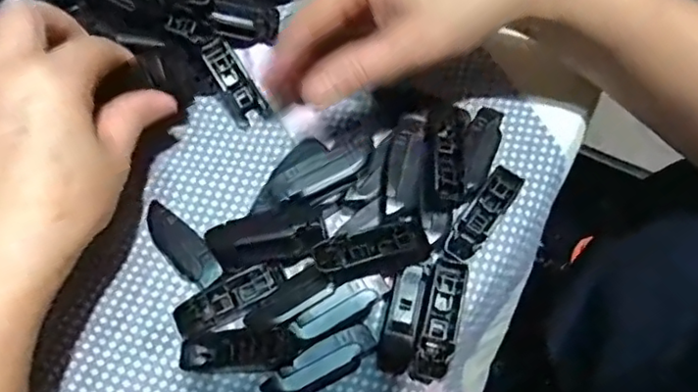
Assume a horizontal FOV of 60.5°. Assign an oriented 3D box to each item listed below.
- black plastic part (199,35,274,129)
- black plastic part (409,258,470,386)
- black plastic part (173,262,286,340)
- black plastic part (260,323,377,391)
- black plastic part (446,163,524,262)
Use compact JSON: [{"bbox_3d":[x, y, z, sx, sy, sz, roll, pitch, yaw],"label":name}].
[{"bbox_3d":[-0.063,-0.063,0.332,0.019,0.006,0.049,-33,103,-11],"label":"black plastic part"},{"bbox_3d":[0.043,0.059,0.286,0.016,0.019,0.057,15,69,7],"label":"black plastic part"},{"bbox_3d":[-0.058,0.049,0.291,0.055,0.008,0.018,-28,70,-10],"label":"black plastic part"},{"bbox_3d":[-0.013,0.078,0.274,0.053,0.005,0.018,-28,70,-9],"label":"black plastic part"},{"bbox_3d":[0.068,0.008,0.301,0.016,0.008,0.054,35,73,14],"label":"black plastic part"}]

